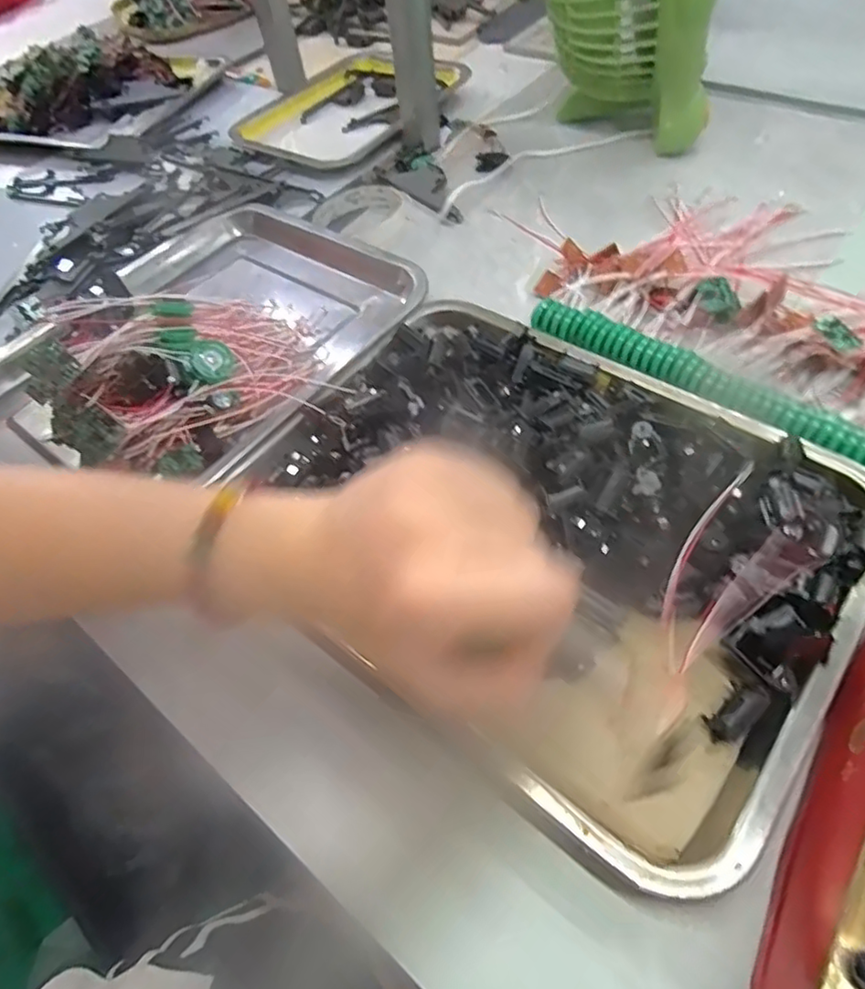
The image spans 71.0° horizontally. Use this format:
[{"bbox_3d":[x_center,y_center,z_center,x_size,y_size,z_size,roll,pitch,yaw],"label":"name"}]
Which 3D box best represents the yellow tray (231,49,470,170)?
[{"bbox_3d":[-0.092,-0.467,0.709,0.193,0.033,0.238,23,62,22],"label":"yellow tray"}]

